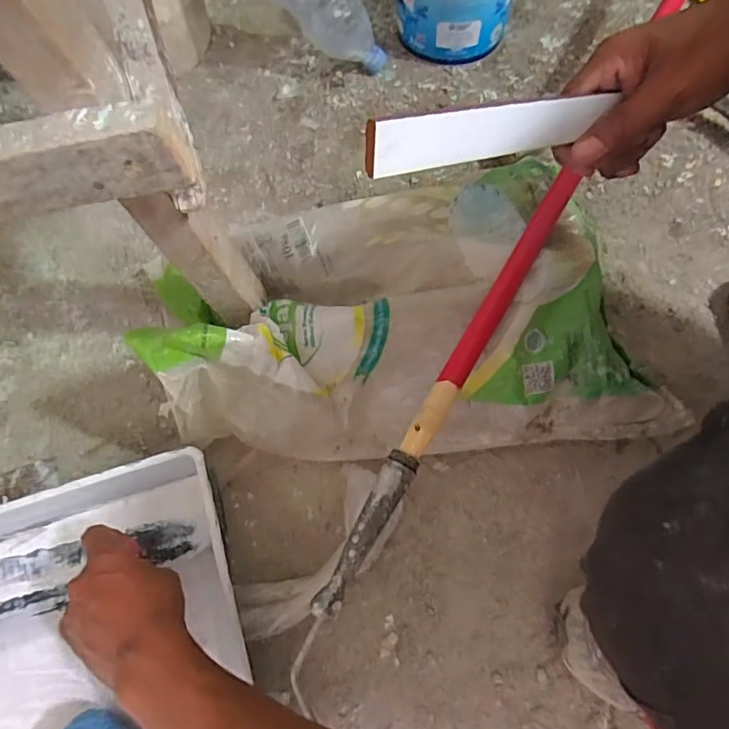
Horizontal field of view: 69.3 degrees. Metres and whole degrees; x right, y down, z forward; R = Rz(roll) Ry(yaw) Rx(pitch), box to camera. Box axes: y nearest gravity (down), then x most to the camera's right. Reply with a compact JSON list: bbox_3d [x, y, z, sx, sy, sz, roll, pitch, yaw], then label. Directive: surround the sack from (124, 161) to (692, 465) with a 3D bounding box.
[{"bbox_3d":[0.037,-0.062,0.558,0.484,0.139,0.306,-5,66,0],"label":"sack"}]

